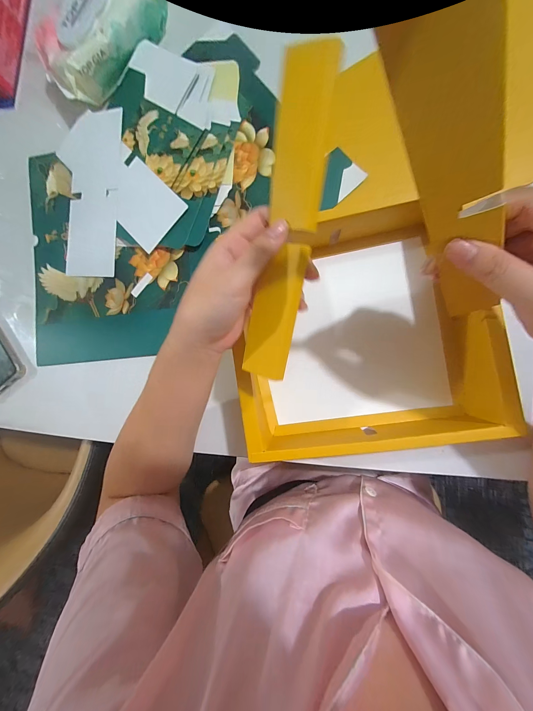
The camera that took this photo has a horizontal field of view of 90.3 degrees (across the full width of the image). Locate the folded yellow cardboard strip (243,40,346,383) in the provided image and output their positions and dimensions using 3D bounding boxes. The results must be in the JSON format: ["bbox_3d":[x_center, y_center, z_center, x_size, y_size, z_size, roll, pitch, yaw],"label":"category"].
[{"bbox_3d":[0.015,-0.090,0.201,0.039,0.013,0.221,11,106,7],"label":"folded yellow cardboard strip"}]

